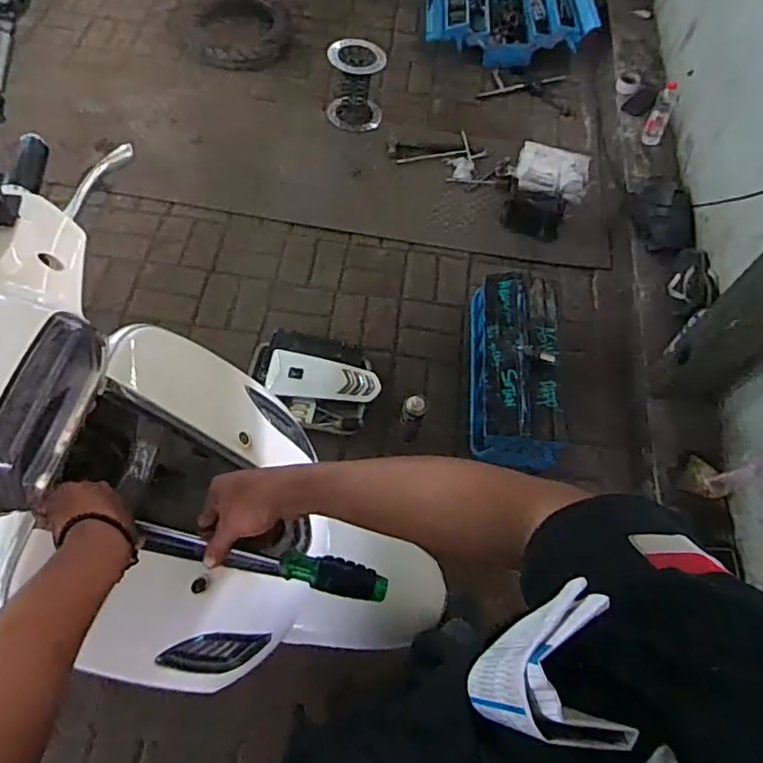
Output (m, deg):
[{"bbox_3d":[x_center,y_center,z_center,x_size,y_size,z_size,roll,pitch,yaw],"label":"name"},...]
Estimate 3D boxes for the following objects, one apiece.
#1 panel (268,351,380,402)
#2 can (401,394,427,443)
[{"bbox_3d":[-0.167,-0.007,1.667,0.325,0.039,0.120,9,95,4],"label":"panel"},{"bbox_3d":[0.083,0.100,1.538,0.058,0.161,0.059,2,62,-3],"label":"can"}]

